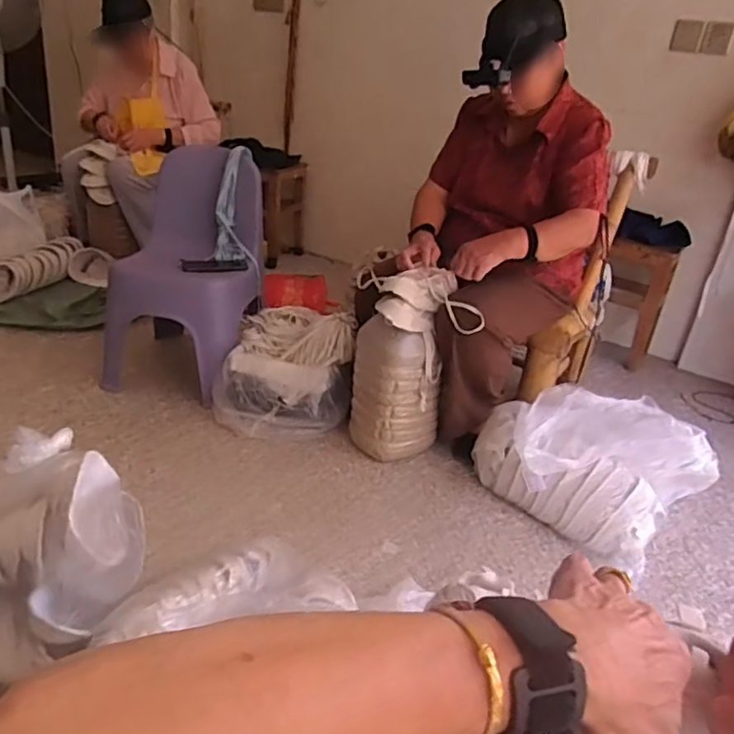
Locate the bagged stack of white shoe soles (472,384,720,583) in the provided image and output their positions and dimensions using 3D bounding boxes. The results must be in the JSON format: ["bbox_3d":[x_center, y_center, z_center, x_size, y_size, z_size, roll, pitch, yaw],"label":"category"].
[{"bbox_3d":[0.497,0.198,1.368,0.414,0.262,0.458,27,32,35],"label":"bagged stack of white shoe soles"}]

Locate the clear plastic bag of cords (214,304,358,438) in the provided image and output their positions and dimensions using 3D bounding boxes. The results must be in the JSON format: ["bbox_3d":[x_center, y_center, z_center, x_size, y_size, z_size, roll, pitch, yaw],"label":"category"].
[{"bbox_3d":[-0.201,0.004,1.583,0.326,0.268,0.333,8,25,0],"label":"clear plastic bag of cords"}]

